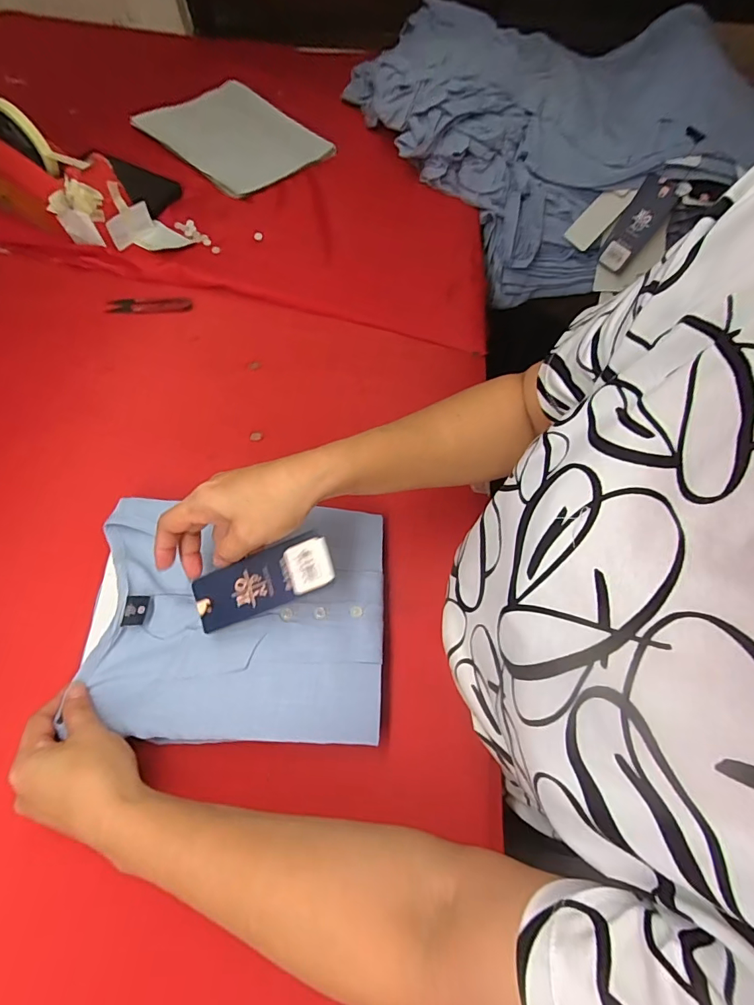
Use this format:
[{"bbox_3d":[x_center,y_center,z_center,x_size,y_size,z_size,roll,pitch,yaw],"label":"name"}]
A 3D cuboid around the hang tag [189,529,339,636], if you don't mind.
[{"bbox_3d":[-0.090,0.061,0.357,0.118,0.005,0.046,-25,74,12],"label":"hang tag"}]

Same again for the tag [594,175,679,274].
[{"bbox_3d":[0.393,-0.418,0.693,0.054,0.126,0.012,32,37,4],"label":"tag"}]

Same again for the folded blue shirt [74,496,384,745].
[{"bbox_3d":[-0.119,0.095,0.401,0.245,0.022,0.202,2,65,-2],"label":"folded blue shirt"}]

